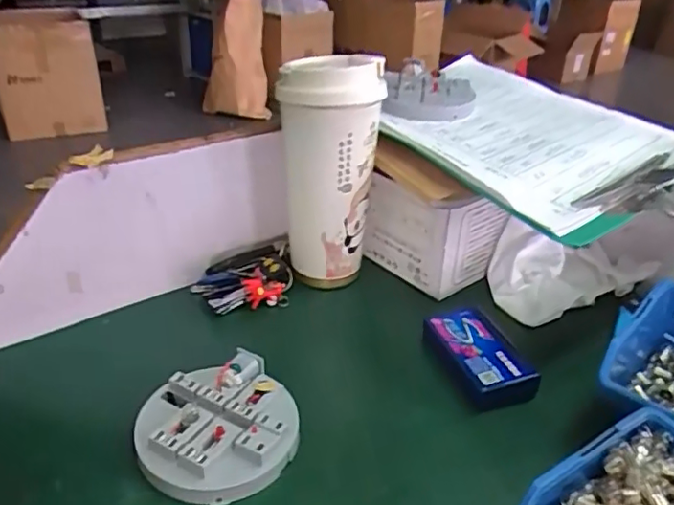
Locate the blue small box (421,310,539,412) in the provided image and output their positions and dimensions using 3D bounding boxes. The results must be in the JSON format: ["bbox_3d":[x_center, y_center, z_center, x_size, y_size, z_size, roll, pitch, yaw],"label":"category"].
[{"bbox_3d":[0.107,0.080,0.460,0.059,0.022,0.088,-8,32,-18],"label":"blue small box"}]

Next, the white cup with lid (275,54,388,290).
[{"bbox_3d":[-0.007,-0.065,0.521,0.079,0.196,0.078,1,30,-1],"label":"white cup with lid"}]

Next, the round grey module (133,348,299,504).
[{"bbox_3d":[-0.077,0.114,0.387,0.097,0.032,0.094,2,30,-1],"label":"round grey module"}]

